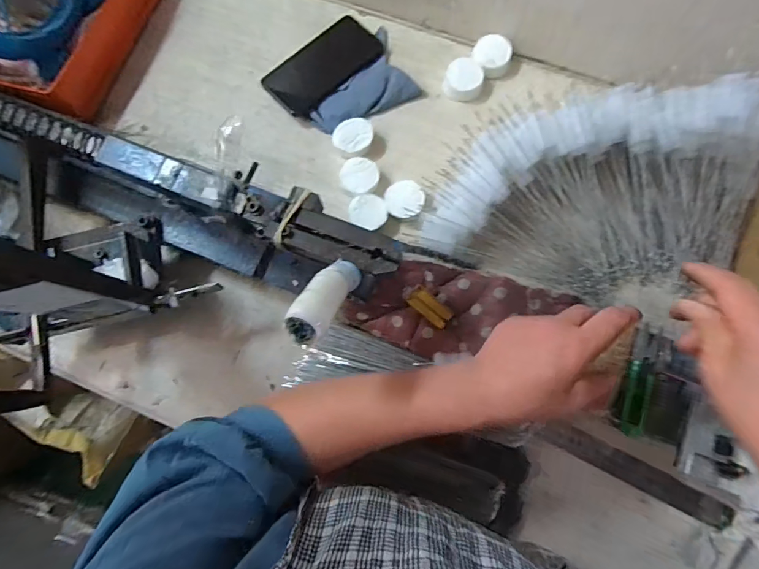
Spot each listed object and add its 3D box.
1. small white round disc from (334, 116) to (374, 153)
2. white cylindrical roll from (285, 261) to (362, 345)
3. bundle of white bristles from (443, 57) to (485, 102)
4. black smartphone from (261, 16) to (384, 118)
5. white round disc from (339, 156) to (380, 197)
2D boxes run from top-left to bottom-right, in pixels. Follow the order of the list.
[{"bbox_3d":[-0.032,-0.188,0.514,0.046,0.015,0.048,0,79,1],"label":"small white round disc"},{"bbox_3d":[-0.032,0.006,0.271,0.025,0.098,0.023,7,116,15],"label":"white cylindrical roll"},{"bbox_3d":[0.110,-0.266,0.530,0.048,0.021,0.048,10,79,3],"label":"bundle of white bristles"},{"bbox_3d":[-0.074,-0.292,0.540,0.078,0.012,0.157,44,83,9],"label":"black smartphone"},{"bbox_3d":[-0.025,-0.131,0.505,0.048,0.020,0.050,0,79,1],"label":"white round disc"}]

